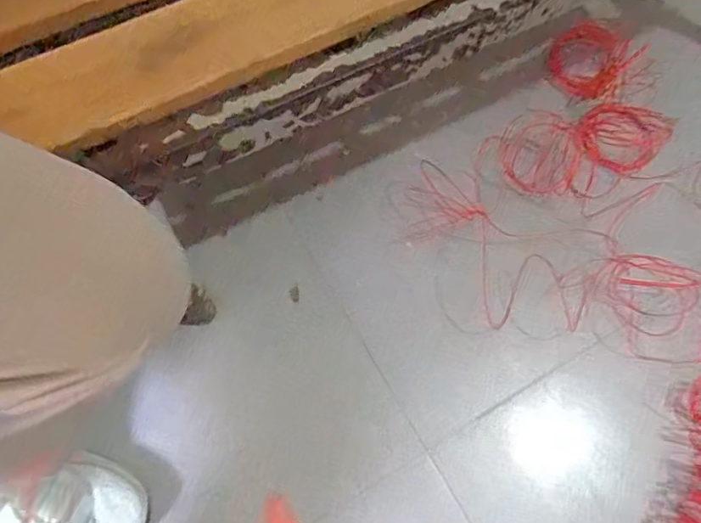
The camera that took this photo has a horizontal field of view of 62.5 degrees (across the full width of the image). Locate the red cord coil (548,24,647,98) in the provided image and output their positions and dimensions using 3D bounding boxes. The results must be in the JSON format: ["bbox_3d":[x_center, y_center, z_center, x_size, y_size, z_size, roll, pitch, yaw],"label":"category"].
[{"bbox_3d":[0.394,-0.322,0.944,0.132,0.129,0.035,1,70,-3],"label":"red cord coil"}]

